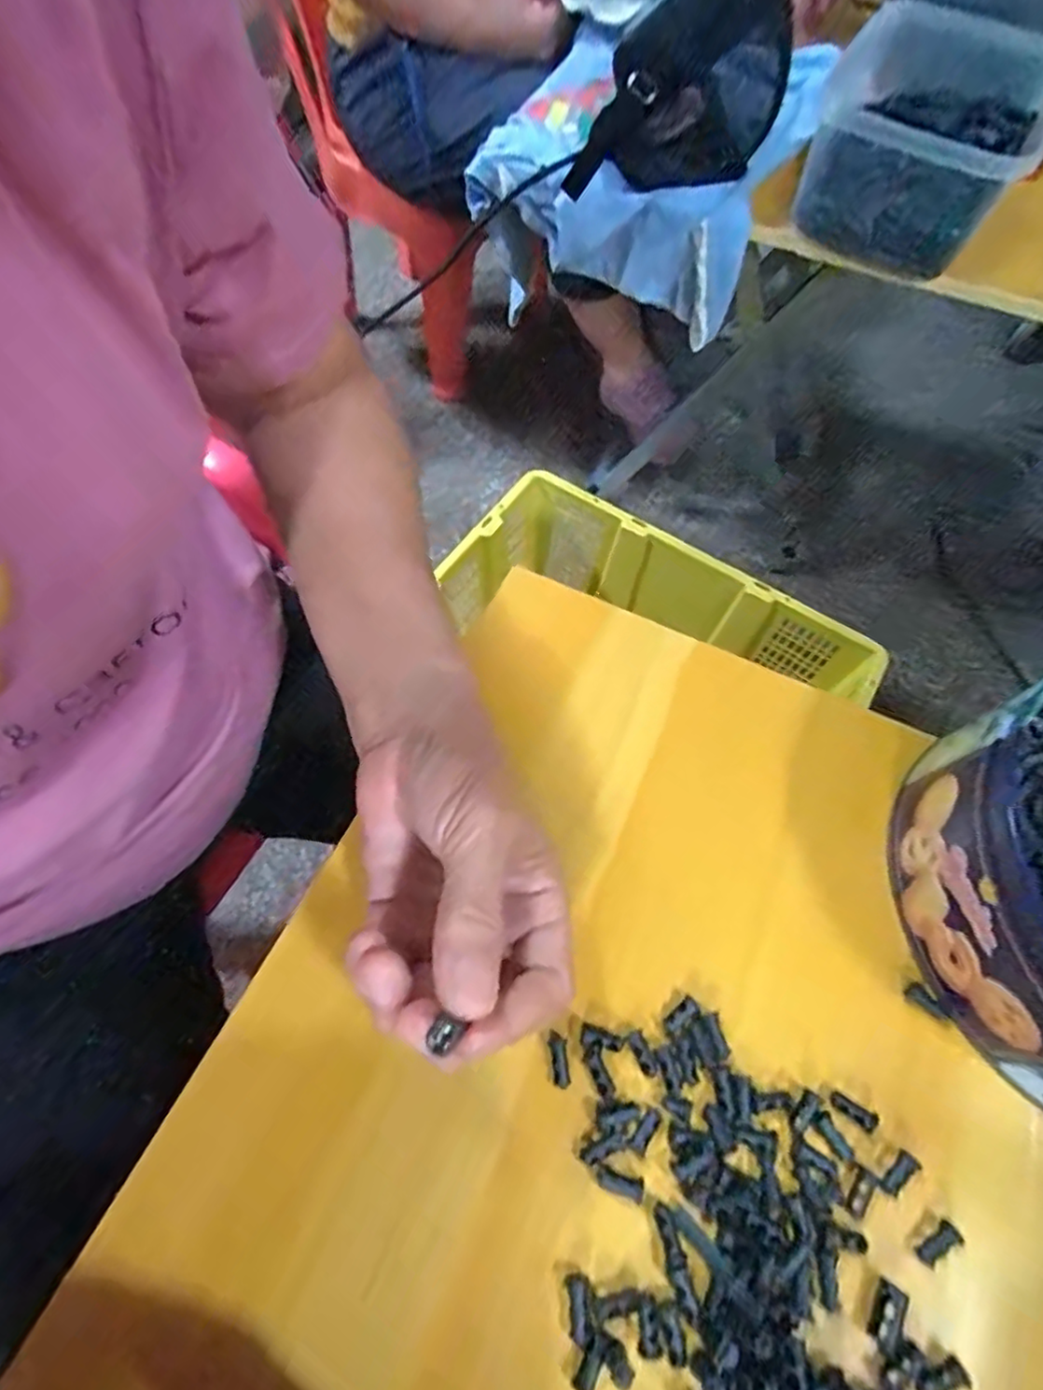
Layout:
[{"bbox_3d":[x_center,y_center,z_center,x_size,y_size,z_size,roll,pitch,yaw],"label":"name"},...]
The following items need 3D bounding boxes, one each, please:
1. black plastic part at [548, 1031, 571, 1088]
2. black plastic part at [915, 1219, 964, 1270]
[{"bbox_3d":[0.015,0.141,0.242,0.006,0.004,0.019,-6,61,-6],"label":"black plastic part"},{"bbox_3d":[0.147,0.194,0.220,0.016,0.004,0.007,-30,66,-18],"label":"black plastic part"}]

